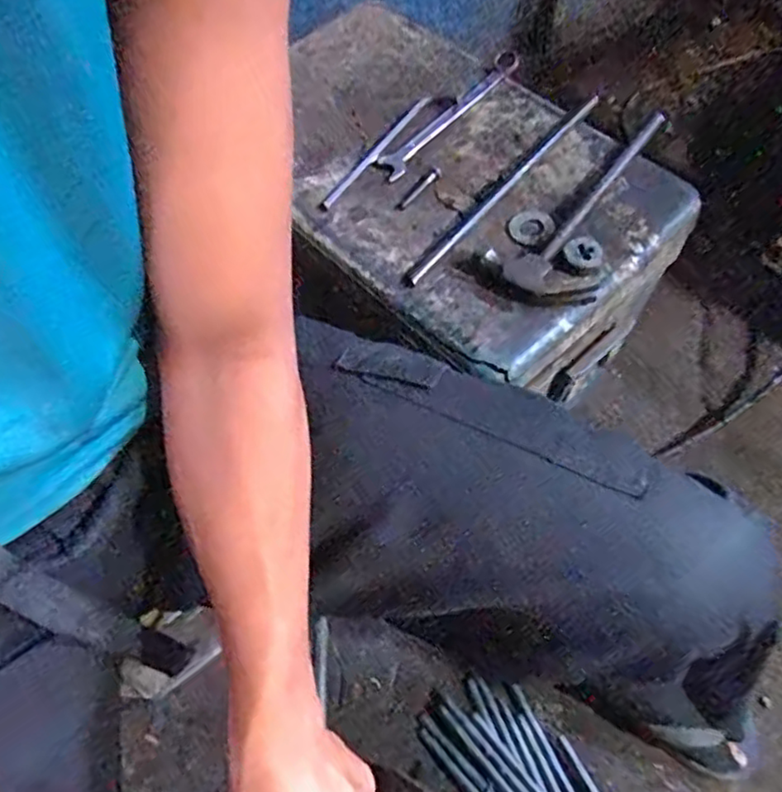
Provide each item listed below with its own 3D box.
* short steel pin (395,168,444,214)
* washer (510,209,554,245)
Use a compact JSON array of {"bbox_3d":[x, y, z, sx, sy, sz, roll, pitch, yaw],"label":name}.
[{"bbox_3d":[0.028,-0.209,0.657,0.012,0.006,0.070,37,69,16],"label":"short steel pin"},{"bbox_3d":[0.136,-0.166,0.636,0.044,0.004,0.045,-34,54,-10],"label":"washer"}]

